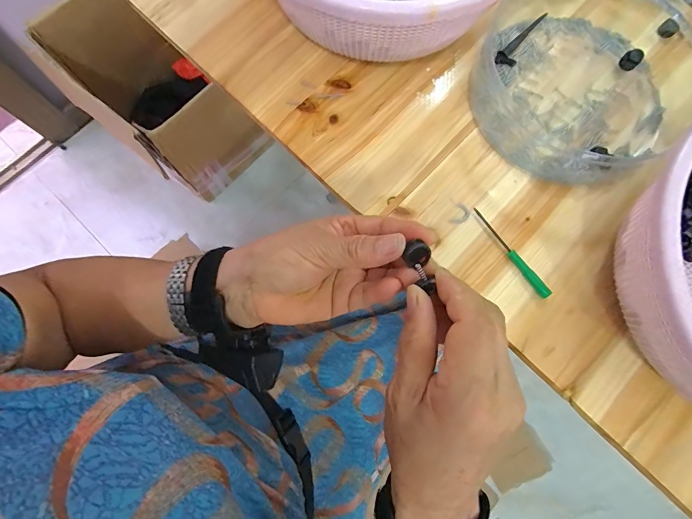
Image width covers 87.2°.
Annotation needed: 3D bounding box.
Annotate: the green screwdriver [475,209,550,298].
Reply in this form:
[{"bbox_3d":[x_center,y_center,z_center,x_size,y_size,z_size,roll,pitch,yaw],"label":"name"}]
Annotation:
[{"bbox_3d":[0.148,-0.007,0.326,0.009,0.007,0.097,-34,80,-9],"label":"green screwdriver"}]

